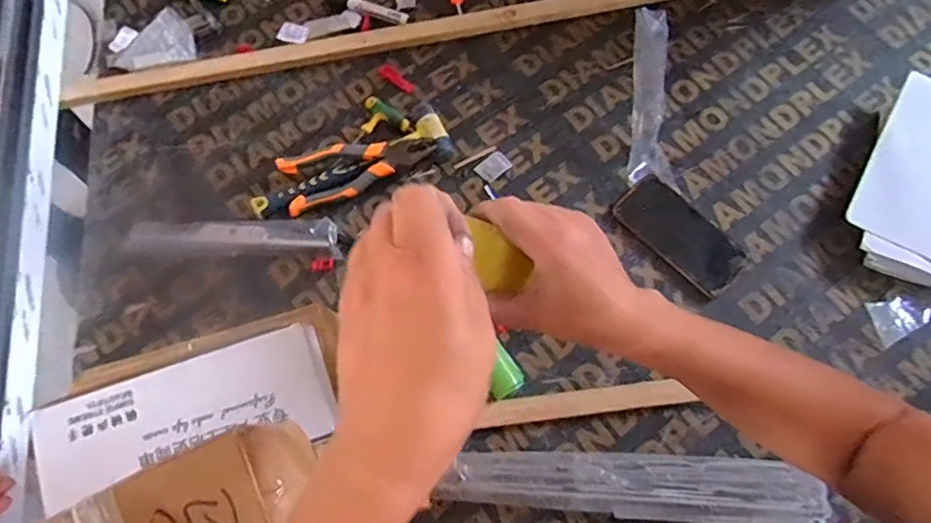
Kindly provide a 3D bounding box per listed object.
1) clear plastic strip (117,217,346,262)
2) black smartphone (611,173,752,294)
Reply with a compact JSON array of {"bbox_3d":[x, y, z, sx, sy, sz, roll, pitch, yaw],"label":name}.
[{"bbox_3d":[-0.279,-0.029,0.715,0.257,0.023,0.041,0,72,2],"label":"clear plastic strip"},{"bbox_3d":[0.259,-0.032,0.711,0.072,0.011,0.159,-42,75,-11],"label":"black smartphone"}]

